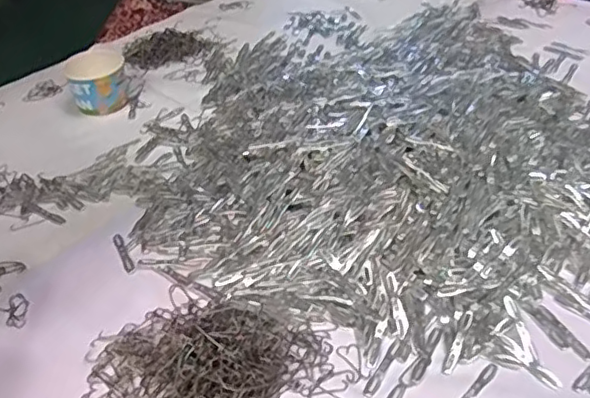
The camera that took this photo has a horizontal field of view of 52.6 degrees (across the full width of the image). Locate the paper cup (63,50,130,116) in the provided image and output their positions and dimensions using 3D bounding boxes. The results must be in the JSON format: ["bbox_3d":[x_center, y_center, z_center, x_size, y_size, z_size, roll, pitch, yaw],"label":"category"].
[{"bbox_3d":[-0.317,-0.189,0.960,0.093,0.074,0.106,-19,41,-17],"label":"paper cup"}]

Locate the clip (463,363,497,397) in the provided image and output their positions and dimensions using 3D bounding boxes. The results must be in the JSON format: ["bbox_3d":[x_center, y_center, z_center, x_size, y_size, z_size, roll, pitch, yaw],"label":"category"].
[{"bbox_3d":[0.161,0.171,0.533,0.011,0.004,0.069,28,49,34],"label":"clip"}]

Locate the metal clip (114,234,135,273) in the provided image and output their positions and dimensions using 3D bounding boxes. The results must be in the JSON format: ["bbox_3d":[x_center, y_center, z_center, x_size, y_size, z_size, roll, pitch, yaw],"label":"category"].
[{"bbox_3d":[-0.200,0.062,0.696,0.012,0.004,0.065,-21,42,-20],"label":"metal clip"}]

